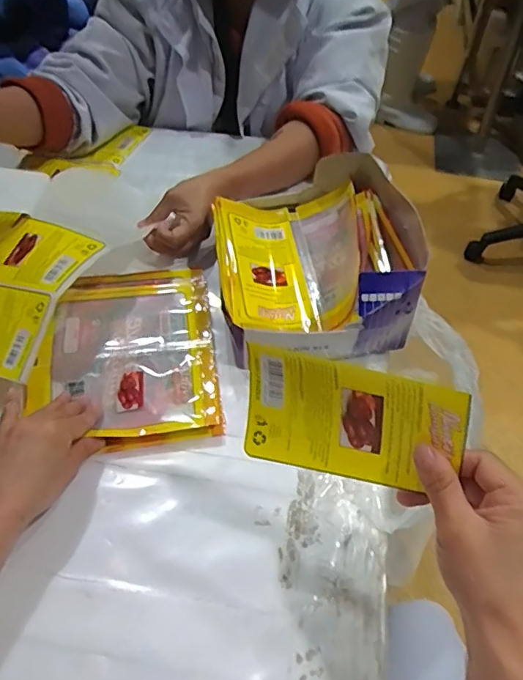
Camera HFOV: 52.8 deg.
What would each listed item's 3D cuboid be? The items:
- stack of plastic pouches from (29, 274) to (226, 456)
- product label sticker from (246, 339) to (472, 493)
[{"bbox_3d":[-0.137,0.009,0.535,0.175,0.031,0.211,-7,52,-6],"label":"stack of plastic pouches"},{"bbox_3d":[0.053,0.052,0.331,0.137,0.079,0.011,10,23,24],"label":"product label sticker"}]

